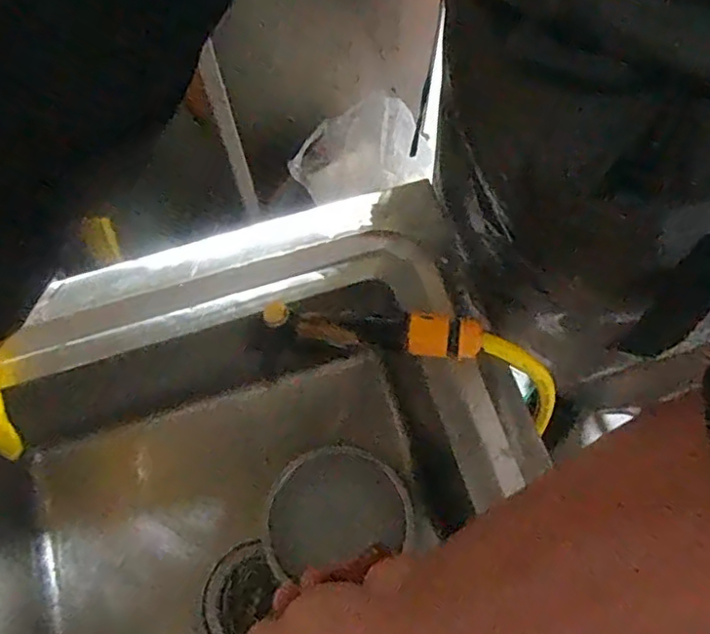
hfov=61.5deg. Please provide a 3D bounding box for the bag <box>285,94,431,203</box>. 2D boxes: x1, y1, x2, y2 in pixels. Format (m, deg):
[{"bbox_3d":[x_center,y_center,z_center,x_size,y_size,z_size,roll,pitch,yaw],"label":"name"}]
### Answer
[{"bbox_3d":[0.001,-0.281,1.023,0.220,0.087,0.178,-22,71,-8],"label":"bag"}]

